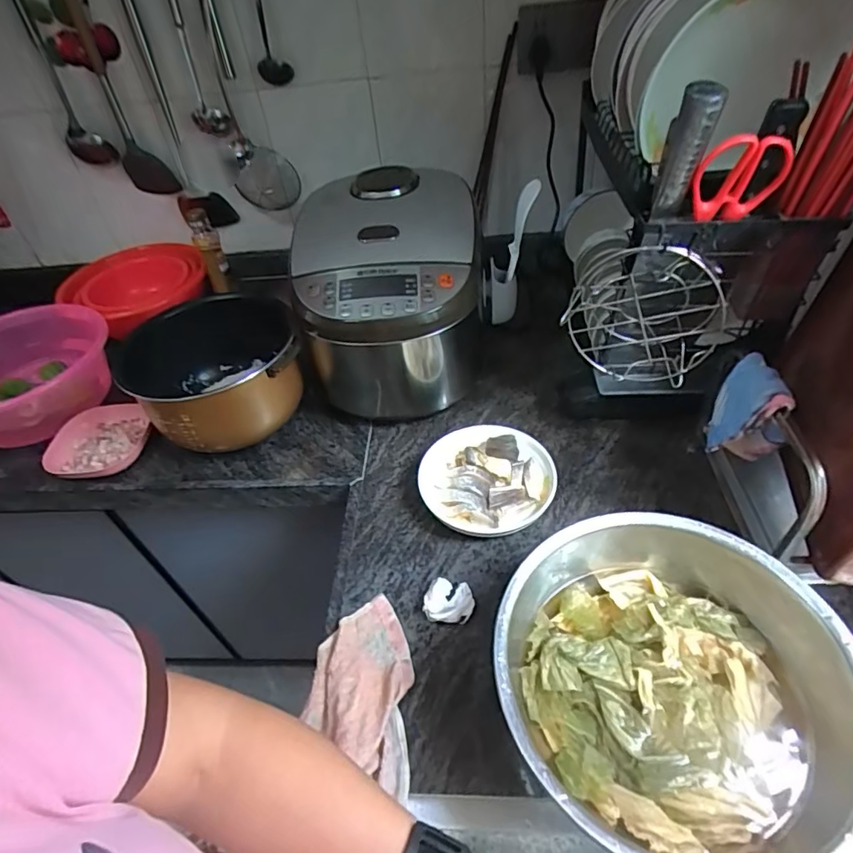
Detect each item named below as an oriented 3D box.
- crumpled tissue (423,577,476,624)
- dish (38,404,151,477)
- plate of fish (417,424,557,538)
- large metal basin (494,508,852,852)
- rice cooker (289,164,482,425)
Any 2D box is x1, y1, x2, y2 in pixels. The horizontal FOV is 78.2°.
[{"bbox_3d":[0.025,0.190,0.569,0.049,0.024,0.045,10,47,17],"label":"crumpled tissue"},{"bbox_3d":[-0.502,0.024,0.799,0.140,0.028,0.131,-4,44,4],"label":"dish"},{"bbox_3d":[0.077,0.070,0.675,0.163,0.038,0.157,-4,44,4],"label":"plate of fish"},{"bbox_3d":[0.207,0.218,0.457,0.285,0.109,0.278,-4,44,4],"label":"large metal basin"},{"bbox_3d":[-0.051,-0.185,0.781,0.242,0.275,0.286,-5,44,3],"label":"rice cooker"}]

